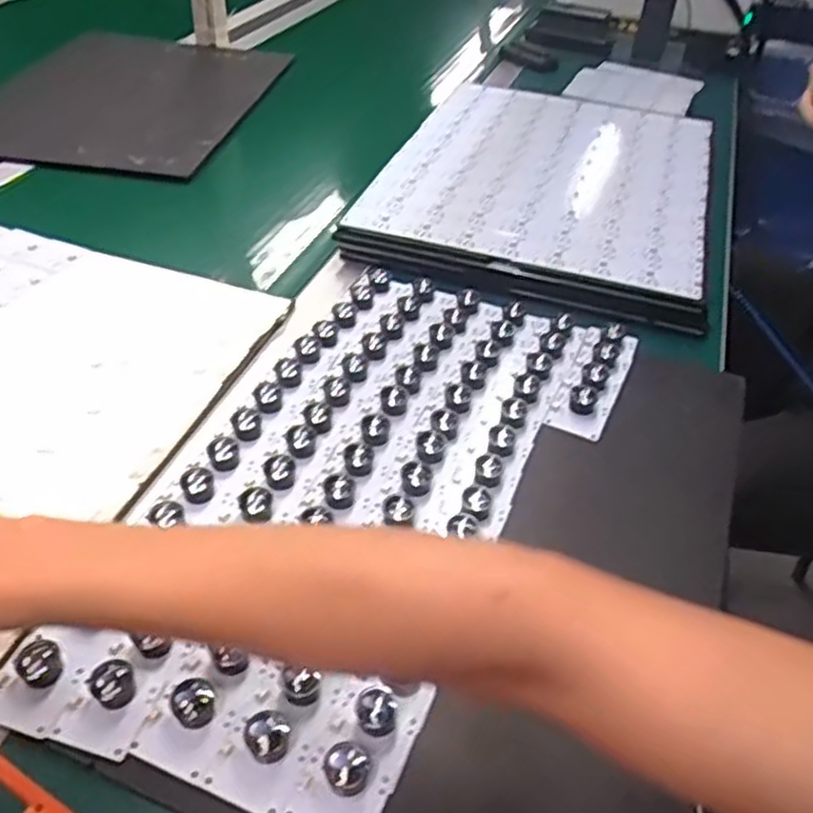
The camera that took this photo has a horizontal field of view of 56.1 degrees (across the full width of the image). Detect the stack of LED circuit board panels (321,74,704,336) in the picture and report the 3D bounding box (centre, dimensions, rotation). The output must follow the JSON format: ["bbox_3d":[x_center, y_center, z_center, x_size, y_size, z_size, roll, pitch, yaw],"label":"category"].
[{"bbox_3d":[0.175,-0.271,0.902,0.365,0.044,0.498,14,41,11],"label":"stack of LED circuit board panels"}]

